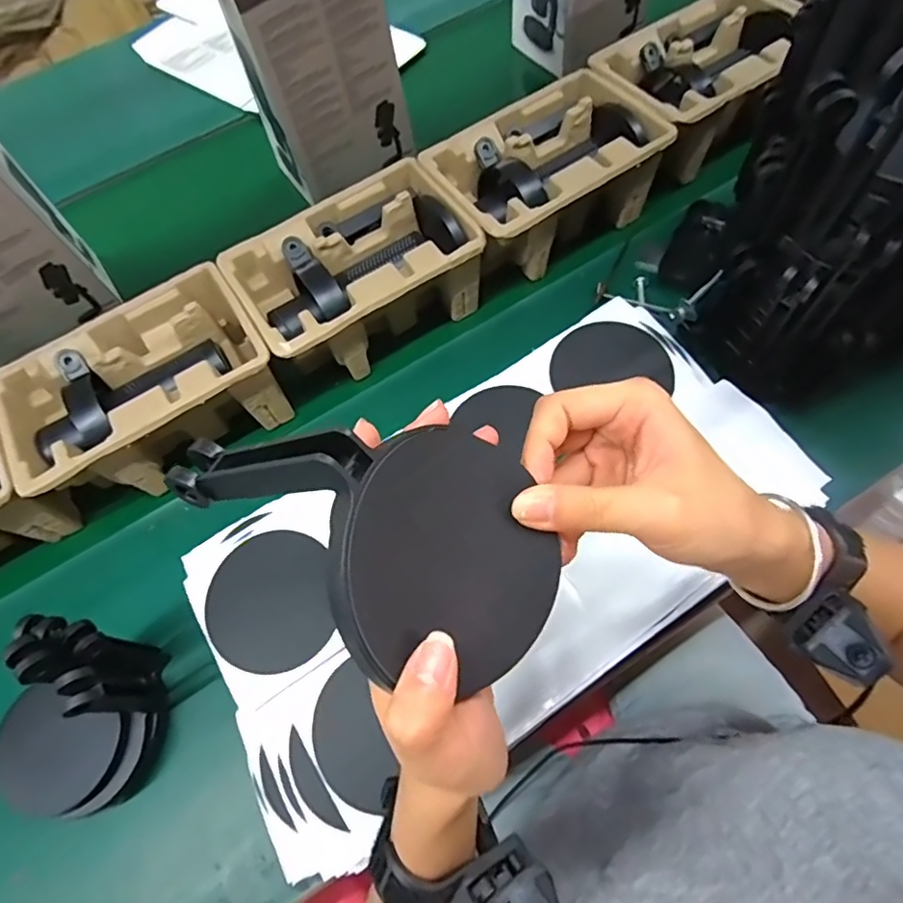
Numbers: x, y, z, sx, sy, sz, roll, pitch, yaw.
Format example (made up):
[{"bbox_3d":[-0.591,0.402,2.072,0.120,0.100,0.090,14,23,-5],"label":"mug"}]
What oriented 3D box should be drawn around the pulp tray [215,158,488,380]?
[{"bbox_3d":[-0.092,-0.167,0.566,0.221,0.103,0.142,-31,65,-13],"label":"pulp tray"}]

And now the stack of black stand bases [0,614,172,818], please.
[{"bbox_3d":[-0.278,0.197,0.408,0.085,0.143,0.124,24,66,14],"label":"stack of black stand bases"}]

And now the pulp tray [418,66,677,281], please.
[{"bbox_3d":[0.098,-0.284,0.594,0.226,0.103,0.145,-31,65,-13],"label":"pulp tray"}]

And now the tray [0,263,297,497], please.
[{"bbox_3d":[-0.288,-0.053,0.533,0.233,0.097,0.156,-34,66,-14],"label":"tray"}]

